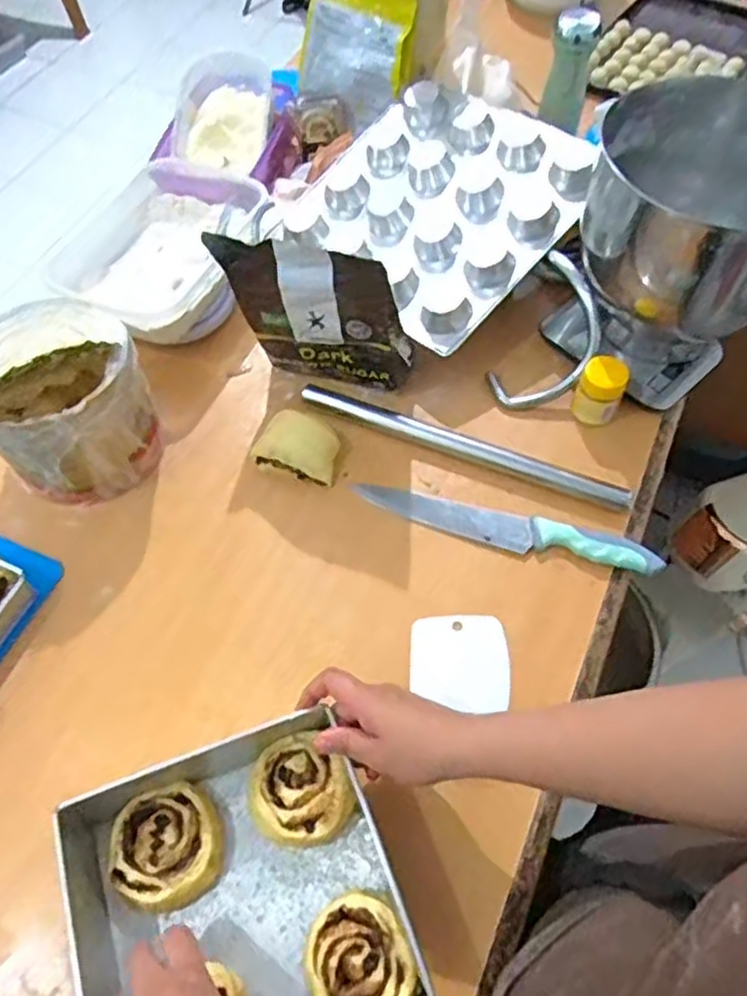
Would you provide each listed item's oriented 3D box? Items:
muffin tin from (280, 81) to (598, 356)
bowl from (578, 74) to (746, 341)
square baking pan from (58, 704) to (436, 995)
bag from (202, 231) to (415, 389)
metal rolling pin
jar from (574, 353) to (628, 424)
[{"bbox_3d":[0.074,-0.342,0.824,0.284,0.033,0.299,36,82,22],"label":"muffin tin"},{"bbox_3d":[0.318,-0.267,0.710,0.216,0.202,0.177,27,62,16],"label":"bowl"},{"bbox_3d":[-0.093,0.283,0.506,0.206,0.071,0.222,-20,60,-12],"label":"square baking pan"},{"bbox_3d":[-0.056,-0.177,0.705,0.187,0.180,0.051,1,58,1],"label":"bag"},{"bbox_3d":[0.089,-0.056,0.731,0.344,0.018,0.021,21,60,13],"label":"metal rolling pin"},{"bbox_3d":[0.235,-0.112,0.742,0.045,0.058,0.043,0,58,0],"label":"jar"}]

